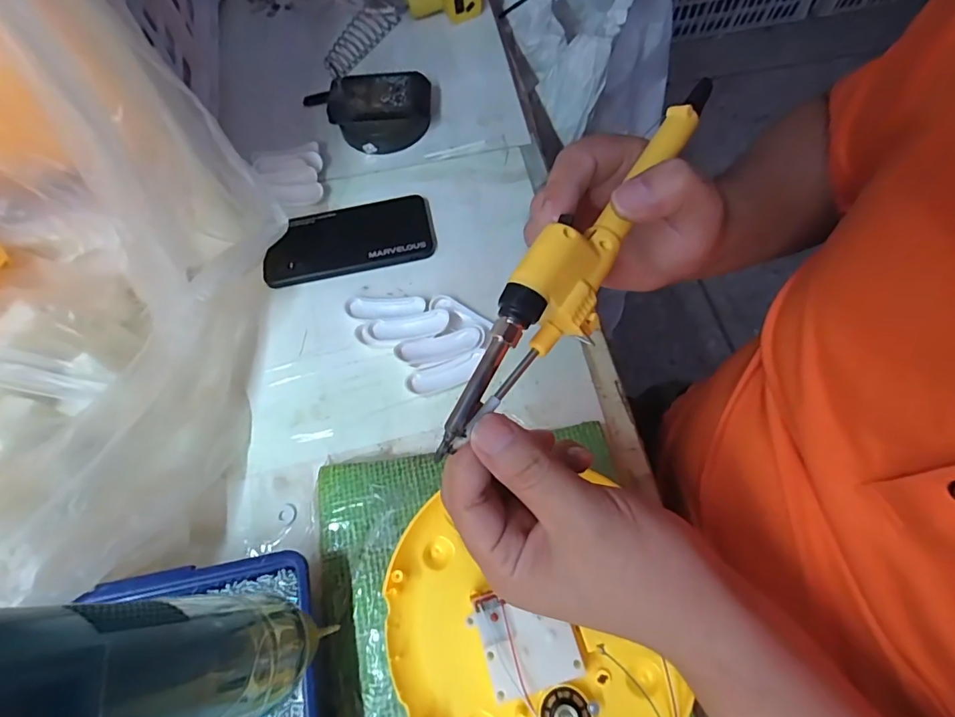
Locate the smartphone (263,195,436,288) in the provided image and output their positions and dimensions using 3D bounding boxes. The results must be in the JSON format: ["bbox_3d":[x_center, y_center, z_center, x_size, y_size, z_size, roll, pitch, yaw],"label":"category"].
[{"bbox_3d":[-0.123,-0.117,0.466,0.156,0.010,0.078,-11,65,-3],"label":"smartphone"}]

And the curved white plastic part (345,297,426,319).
[{"bbox_3d":[-0.081,-0.045,0.433,0.069,0.009,0.025,0,65,3],"label":"curved white plastic part"}]

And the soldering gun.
[{"bbox_3d":[0.056,-0.054,0.222,0.035,0.031,0.229,34,74,15],"label":"soldering gun"}]

